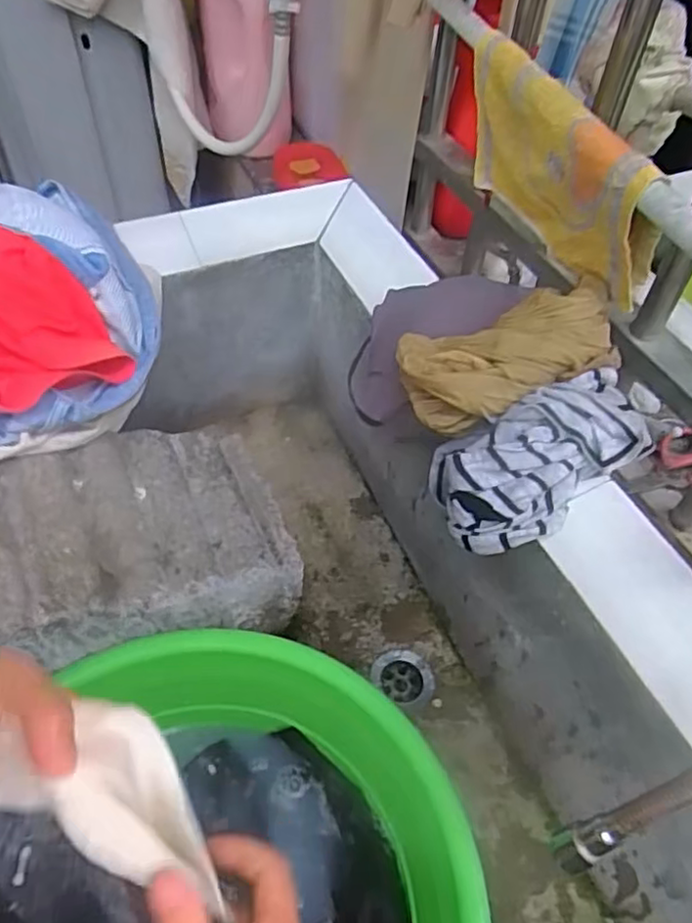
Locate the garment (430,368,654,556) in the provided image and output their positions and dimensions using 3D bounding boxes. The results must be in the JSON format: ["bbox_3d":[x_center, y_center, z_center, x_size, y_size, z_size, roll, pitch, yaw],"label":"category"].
[{"bbox_3d":[0.138,-0.005,0.483,0.156,0.066,0.087,-27,57,-23],"label":"garment"}]

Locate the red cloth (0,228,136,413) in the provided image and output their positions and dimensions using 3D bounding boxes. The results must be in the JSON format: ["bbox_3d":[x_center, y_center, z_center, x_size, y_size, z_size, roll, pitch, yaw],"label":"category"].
[{"bbox_3d":[-0.283,-0.118,0.540,0.143,0.092,0.151,-33,60,-26],"label":"red cloth"}]

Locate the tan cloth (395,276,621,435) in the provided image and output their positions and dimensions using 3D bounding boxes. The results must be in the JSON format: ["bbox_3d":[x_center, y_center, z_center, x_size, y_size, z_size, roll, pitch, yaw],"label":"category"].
[{"bbox_3d":[0.123,-0.079,0.502,0.160,0.045,0.076,-22,53,3],"label":"tan cloth"}]

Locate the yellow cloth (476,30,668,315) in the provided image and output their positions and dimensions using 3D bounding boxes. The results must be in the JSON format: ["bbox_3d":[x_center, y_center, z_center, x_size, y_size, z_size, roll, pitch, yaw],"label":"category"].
[{"bbox_3d":[0.162,-0.229,0.525,0.038,0.118,0.237,-16,54,-15],"label":"yellow cloth"}]

